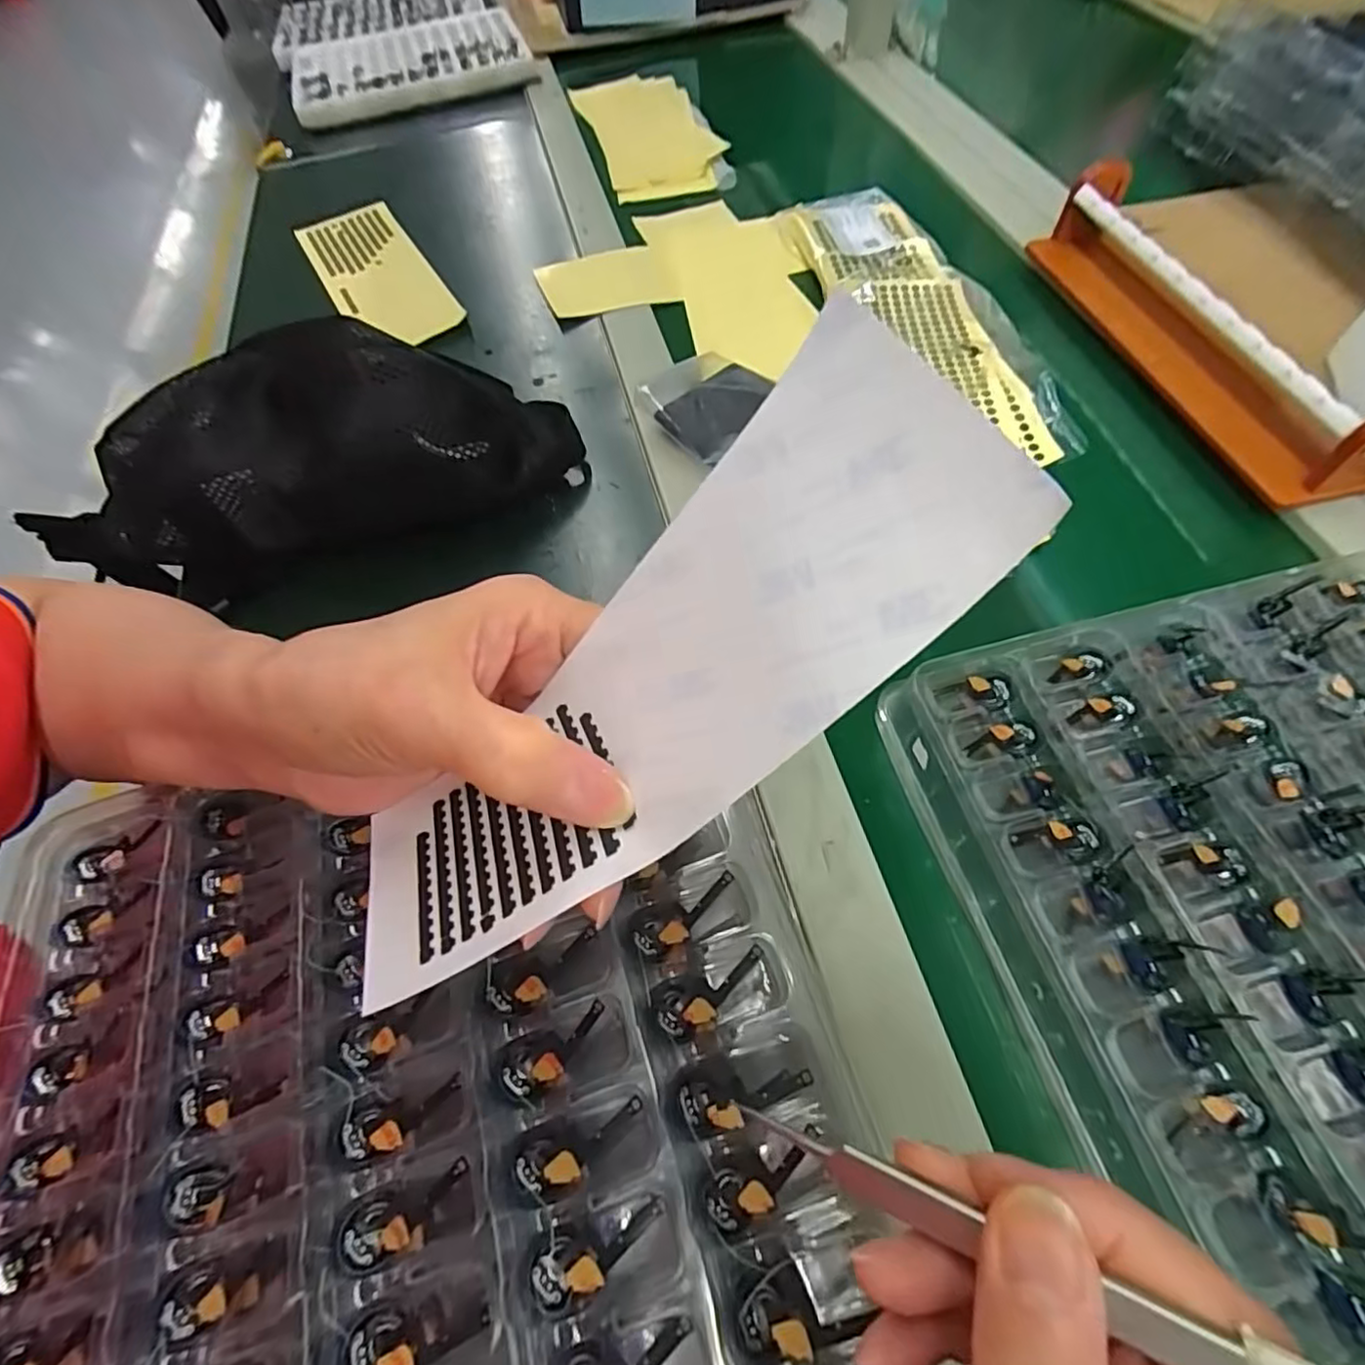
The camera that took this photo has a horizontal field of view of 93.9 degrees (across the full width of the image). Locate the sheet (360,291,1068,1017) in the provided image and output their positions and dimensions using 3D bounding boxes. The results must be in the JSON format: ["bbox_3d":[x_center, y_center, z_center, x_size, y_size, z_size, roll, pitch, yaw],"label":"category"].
[{"bbox_3d":[-0.014,0.008,0.147,0.182,0.025,0.057,-42,60,21],"label":"sheet"}]

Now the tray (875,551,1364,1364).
[{"bbox_3d":[0.251,0.075,0.250,0.263,0.032,0.251,-13,60,-4],"label":"tray"}]

